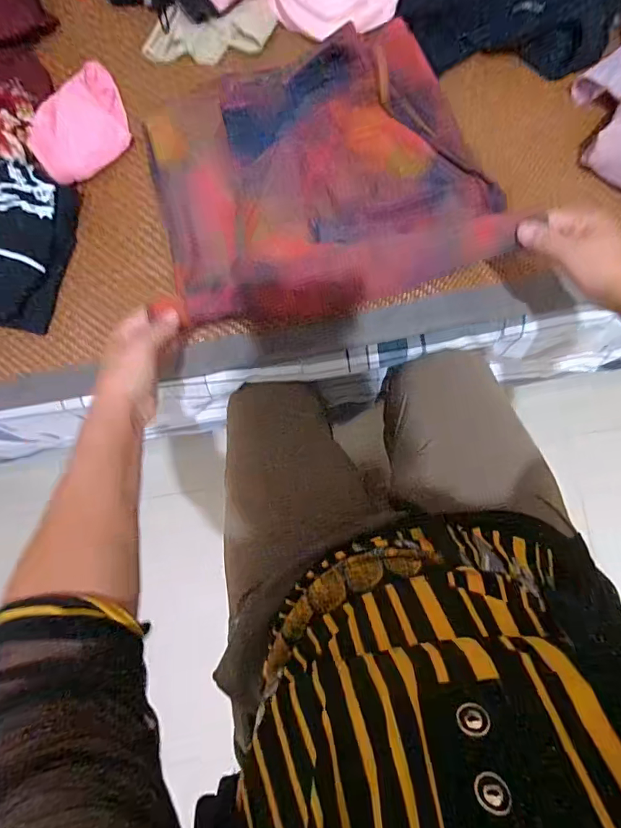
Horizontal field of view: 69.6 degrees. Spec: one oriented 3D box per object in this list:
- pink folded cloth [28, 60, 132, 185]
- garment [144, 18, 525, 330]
[{"bbox_3d":[-0.310,-0.389,0.598,0.136,0.018,0.135,-34,83,1],"label":"pink folded cloth"},{"bbox_3d":[0.009,-0.279,0.521,0.406,0.101,0.341,-9,84,3],"label":"garment"}]

